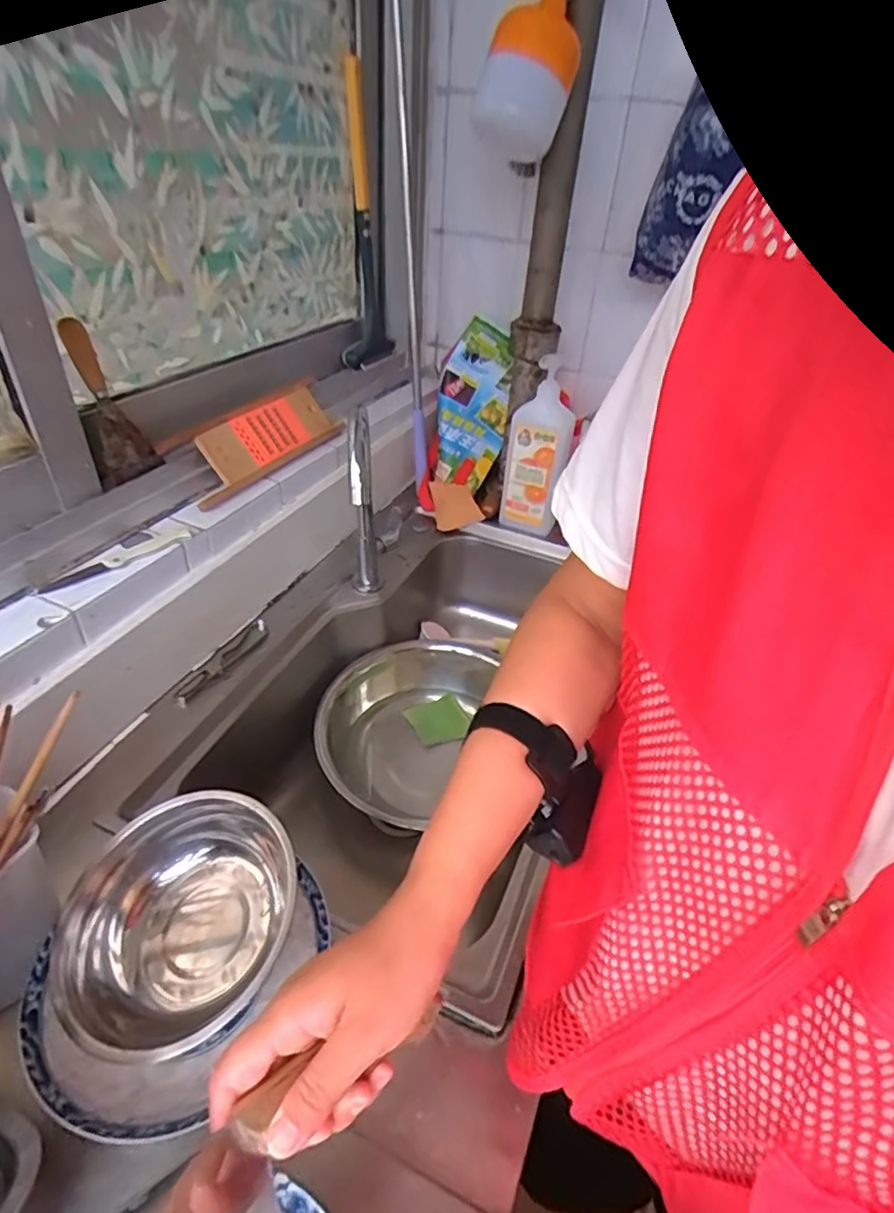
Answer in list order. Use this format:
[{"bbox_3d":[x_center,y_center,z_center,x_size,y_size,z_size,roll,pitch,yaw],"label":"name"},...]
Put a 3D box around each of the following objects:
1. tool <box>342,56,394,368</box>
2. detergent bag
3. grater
[{"bbox_3d":[-0.164,-0.657,1.060,0.024,0.443,0.130,19,43,28],"label":"tool"},{"bbox_3d":[0.031,-0.340,1.177,0.137,0.365,0.127,14,10,12],"label":"detergent bag"},{"bbox_3d":[-0.273,-0.249,0.885,0.038,0.110,0.321,-23,19,39],"label":"grater"}]

